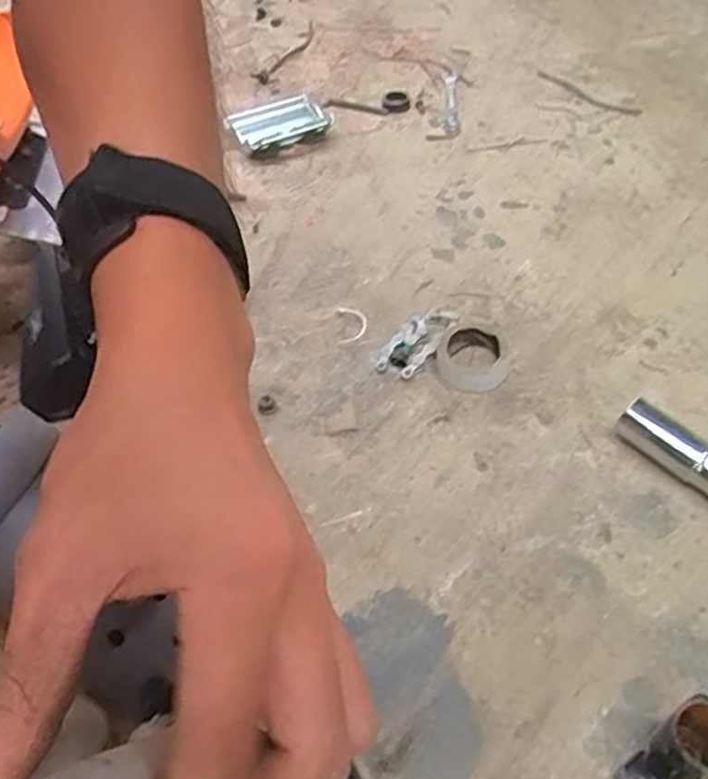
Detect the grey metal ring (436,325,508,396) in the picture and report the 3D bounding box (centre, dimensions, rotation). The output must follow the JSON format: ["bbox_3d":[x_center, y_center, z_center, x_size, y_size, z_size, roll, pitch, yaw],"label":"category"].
[{"bbox_3d":[0.077,-0.022,0.454,0.045,0.017,0.052,0,50,5],"label":"grey metal ring"}]

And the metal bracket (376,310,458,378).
[{"bbox_3d":[0.044,-0.033,0.472,0.028,0.008,0.067,34,60,29],"label":"metal bracket"}]

